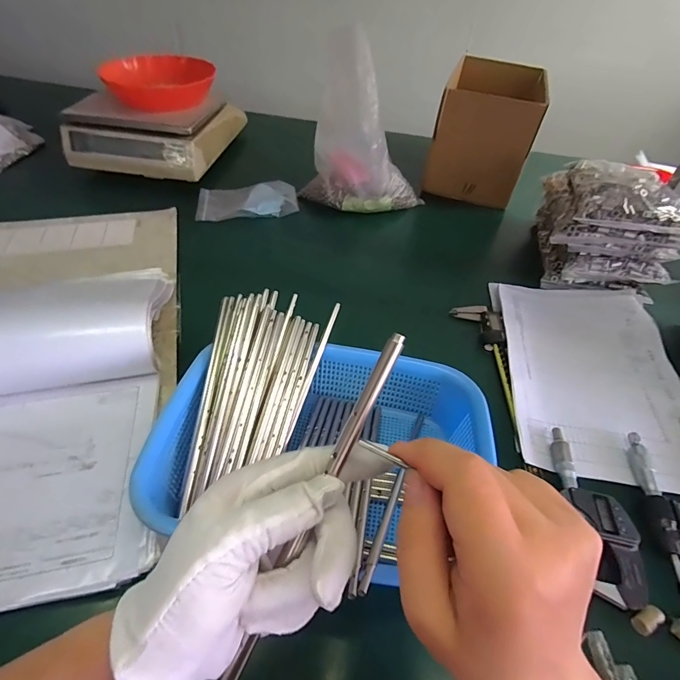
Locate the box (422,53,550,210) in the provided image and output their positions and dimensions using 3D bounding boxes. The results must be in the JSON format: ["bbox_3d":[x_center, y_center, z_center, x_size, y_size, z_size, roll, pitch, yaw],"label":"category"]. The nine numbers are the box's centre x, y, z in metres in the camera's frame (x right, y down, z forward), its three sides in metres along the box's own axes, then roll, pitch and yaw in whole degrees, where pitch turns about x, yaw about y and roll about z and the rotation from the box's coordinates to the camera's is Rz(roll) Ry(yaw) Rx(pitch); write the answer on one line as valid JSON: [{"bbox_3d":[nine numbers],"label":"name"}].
[{"bbox_3d":[0.292,-0.429,0.833,0.179,0.182,0.246,17,46,11],"label":"box"}]

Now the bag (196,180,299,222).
[{"bbox_3d":[-0.175,-0.265,0.773,0.184,0.026,0.107,-4,46,-9],"label":"bag"}]

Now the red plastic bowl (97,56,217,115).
[{"bbox_3d":[-0.368,-0.529,0.832,0.211,0.060,0.172,-19,51,-23],"label":"red plastic bowl"}]

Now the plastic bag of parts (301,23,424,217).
[{"bbox_3d":[0.044,-0.345,0.686,0.208,0.240,0.081,12,46,6],"label":"plastic bag of parts"}]

